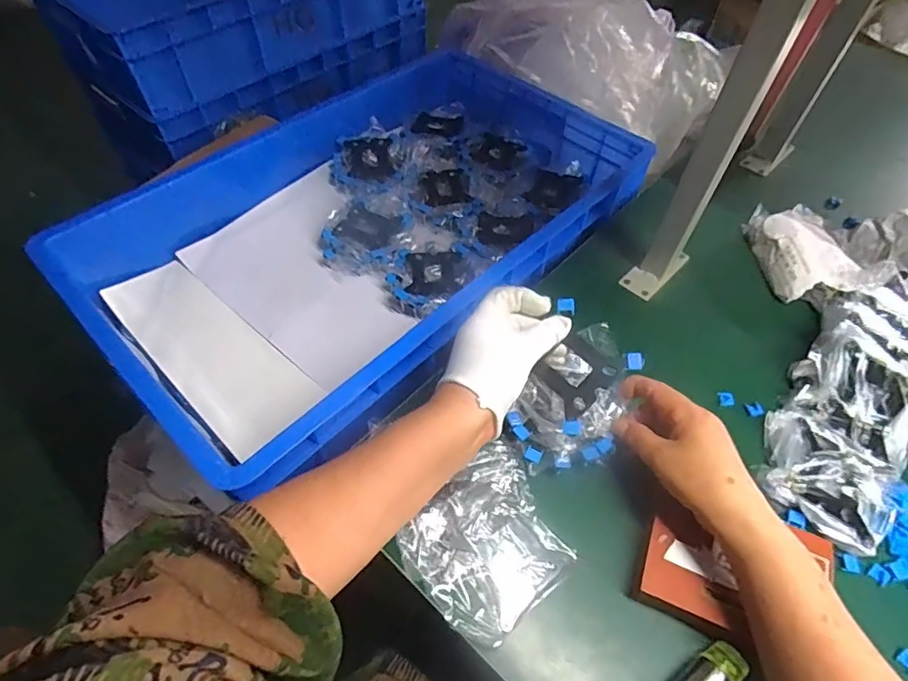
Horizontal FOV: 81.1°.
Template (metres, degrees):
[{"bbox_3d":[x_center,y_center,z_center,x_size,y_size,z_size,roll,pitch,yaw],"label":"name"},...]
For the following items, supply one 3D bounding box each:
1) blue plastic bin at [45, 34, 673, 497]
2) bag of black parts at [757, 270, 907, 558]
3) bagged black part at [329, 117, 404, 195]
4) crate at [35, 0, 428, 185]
[{"bbox_3d":[-0.102,-0.149,0.676,0.413,0.124,0.642,37,62,23],"label":"blue plastic bin"},{"bbox_3d":[0.400,0.042,0.513,0.120,0.061,0.312,30,60,19],"label":"bag of black parts"},{"bbox_3d":[-0.123,-0.260,0.760,0.100,0.028,0.113,9,55,5],"label":"bagged black part"},{"bbox_3d":[-0.408,-0.672,1.061,0.400,0.232,0.660,39,63,23],"label":"crate"}]

